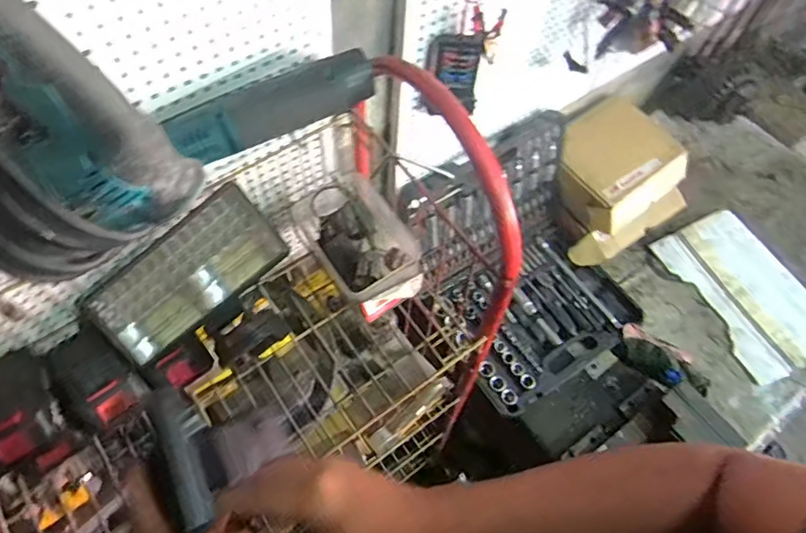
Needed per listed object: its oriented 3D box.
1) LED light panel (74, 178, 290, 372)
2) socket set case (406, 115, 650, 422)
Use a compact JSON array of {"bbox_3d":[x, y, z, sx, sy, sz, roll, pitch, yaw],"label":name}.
[{"bbox_3d":[-0.244,0.008,0.613,0.215,0.035,0.103,-38,92,0],"label":"LED light panel"},{"bbox_3d":[0.249,-0.006,1.015,0.391,0.256,0.387,-33,68,-20],"label":"socket set case"}]

